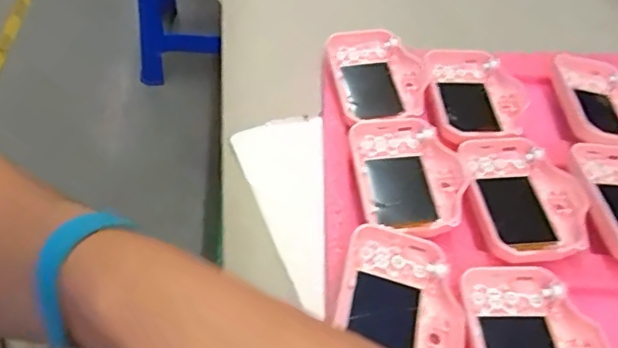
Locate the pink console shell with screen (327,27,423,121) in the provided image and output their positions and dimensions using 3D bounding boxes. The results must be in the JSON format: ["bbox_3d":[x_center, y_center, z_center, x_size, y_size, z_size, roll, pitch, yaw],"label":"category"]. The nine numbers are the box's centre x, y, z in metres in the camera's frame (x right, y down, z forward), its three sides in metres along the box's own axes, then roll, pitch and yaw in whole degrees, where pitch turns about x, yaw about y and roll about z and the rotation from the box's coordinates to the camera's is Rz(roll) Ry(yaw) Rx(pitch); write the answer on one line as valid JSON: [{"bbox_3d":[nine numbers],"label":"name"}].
[{"bbox_3d":[0.047,-0.067,0.400,0.058,0.018,0.082,-7,50,-10],"label":"pink console shell with screen"}]

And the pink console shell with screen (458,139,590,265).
[{"bbox_3d":[0.121,0.013,0.336,0.066,0.019,0.085,-7,50,-10],"label":"pink console shell with screen"}]

